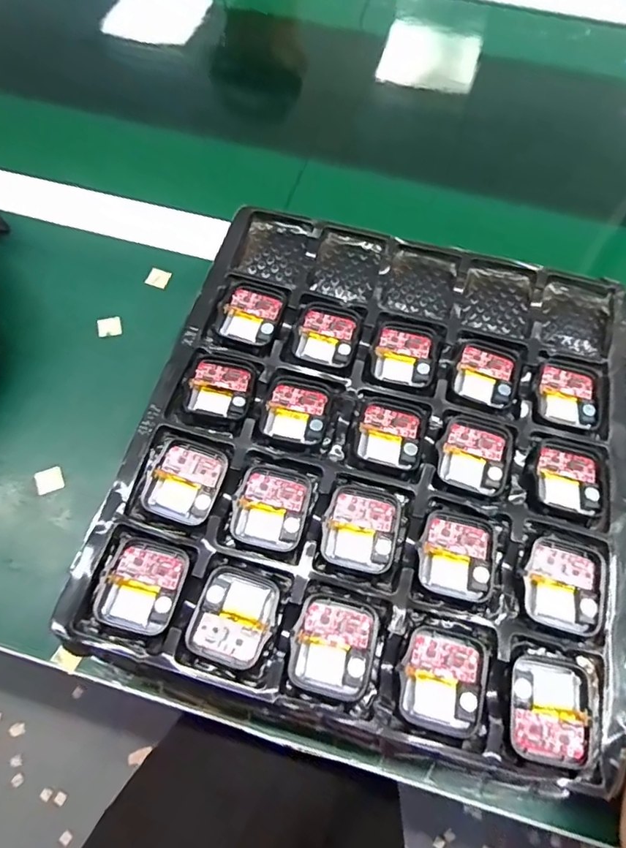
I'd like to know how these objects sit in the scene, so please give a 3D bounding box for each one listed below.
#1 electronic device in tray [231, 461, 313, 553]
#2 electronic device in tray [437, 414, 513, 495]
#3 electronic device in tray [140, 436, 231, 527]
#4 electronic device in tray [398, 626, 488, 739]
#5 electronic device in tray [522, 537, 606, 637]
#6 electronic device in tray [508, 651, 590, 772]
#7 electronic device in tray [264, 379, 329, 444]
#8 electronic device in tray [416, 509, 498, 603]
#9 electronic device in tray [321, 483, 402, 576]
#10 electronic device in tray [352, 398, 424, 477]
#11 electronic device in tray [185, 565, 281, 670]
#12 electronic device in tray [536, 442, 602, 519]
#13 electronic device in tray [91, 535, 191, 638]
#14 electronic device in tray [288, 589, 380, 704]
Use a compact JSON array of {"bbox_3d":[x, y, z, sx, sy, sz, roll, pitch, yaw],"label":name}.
[{"bbox_3d":[-0.021,0.043,0.284,0.036,0.005,0.042,12,64,4],"label":"electronic device in tray"},{"bbox_3d":[0.090,0.017,0.300,0.036,0.004,0.043,18,65,7],"label":"electronic device in tray"},{"bbox_3d":[-0.066,0.029,0.286,0.037,0.006,0.042,17,65,7],"label":"electronic device in tray"},{"bbox_3d":[0.060,0.117,0.249,0.037,0.007,0.042,15,64,6],"label":"electronic device in tray"},{"bbox_3d":[0.122,0.078,0.267,0.037,0.005,0.042,16,64,6],"label":"electronic device in tray"},{"bbox_3d":[0.106,0.128,0.245,0.033,0.005,0.044,12,64,5],"label":"electronic device in tray"},{"bbox_3d":[-0.009,-0.006,0.308,0.034,0.004,0.037,10,64,3],"label":"electronic device in tray"},{"bbox_3d":[0.073,0.066,0.275,0.038,0.006,0.042,14,64,6],"label":"electronic device in tray"},{"bbox_3d":[0.025,0.053,0.280,0.037,0.004,0.042,15,64,6],"label":"electronic device in tray"},{"bbox_3d":[0.042,0.006,0.303,0.036,0.004,0.042,13,64,5],"label":"electronic device in tray"},{"bbox_3d":[-0.037,0.091,0.260,0.036,0.005,0.042,16,64,6],"label":"electronic device in tray"},{"bbox_3d":[0.138,0.029,0.293,0.034,0.004,0.040,15,64,6],"label":"electronic device in tray"},{"bbox_3d":[-0.081,0.077,0.263,0.037,0.006,0.043,14,64,6],"label":"electronic device in tray"},{"bbox_3d":[0.010,0.102,0.252,0.037,0.007,0.043,14,64,6],"label":"electronic device in tray"}]

